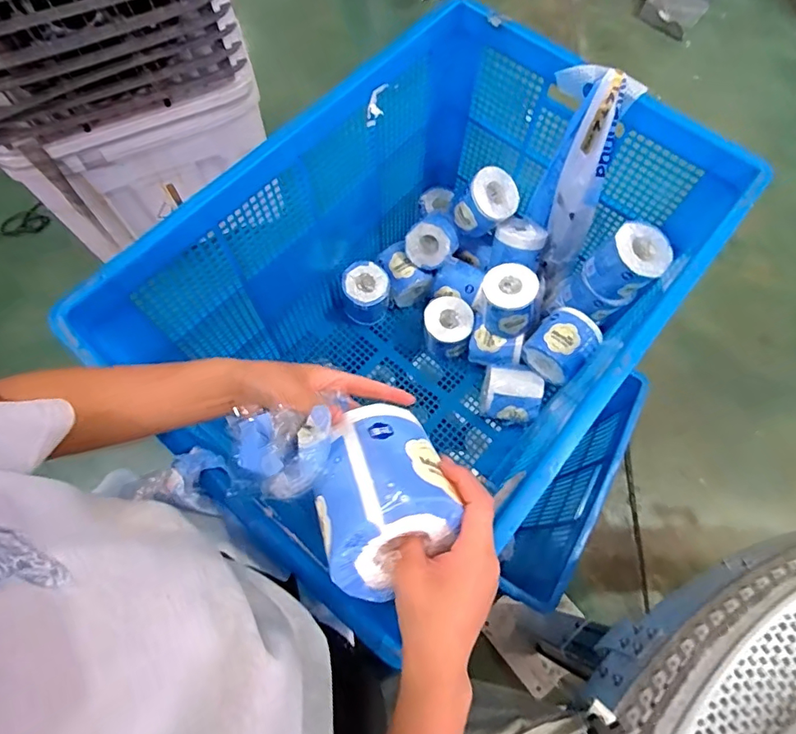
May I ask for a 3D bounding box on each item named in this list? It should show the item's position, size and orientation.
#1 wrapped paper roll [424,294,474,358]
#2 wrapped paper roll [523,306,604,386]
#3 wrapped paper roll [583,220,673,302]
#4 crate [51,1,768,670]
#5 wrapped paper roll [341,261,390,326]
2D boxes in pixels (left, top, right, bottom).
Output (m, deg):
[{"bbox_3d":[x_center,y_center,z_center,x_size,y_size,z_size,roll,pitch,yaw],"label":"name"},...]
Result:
[{"bbox_3d":[0.106,-0.086,1.057,0.101,0.091,0.109,-3,69,-3],"label":"wrapped paper roll"},{"bbox_3d":[0.314,-0.043,0.919,0.119,0.086,0.104,-41,75,-15],"label":"wrapped paper roll"},{"bbox_3d":[0.411,-0.185,0.860,0.106,0.111,0.106,-35,74,-14],"label":"wrapped paper roll"},{"bbox_3d":[0.044,-0.075,0.860,0.555,0.508,0.785,40,73,13],"label":"crate"},{"bbox_3d":[-0.071,-0.162,1.083,0.103,0.110,0.097,-3,69,-3],"label":"wrapped paper roll"}]

